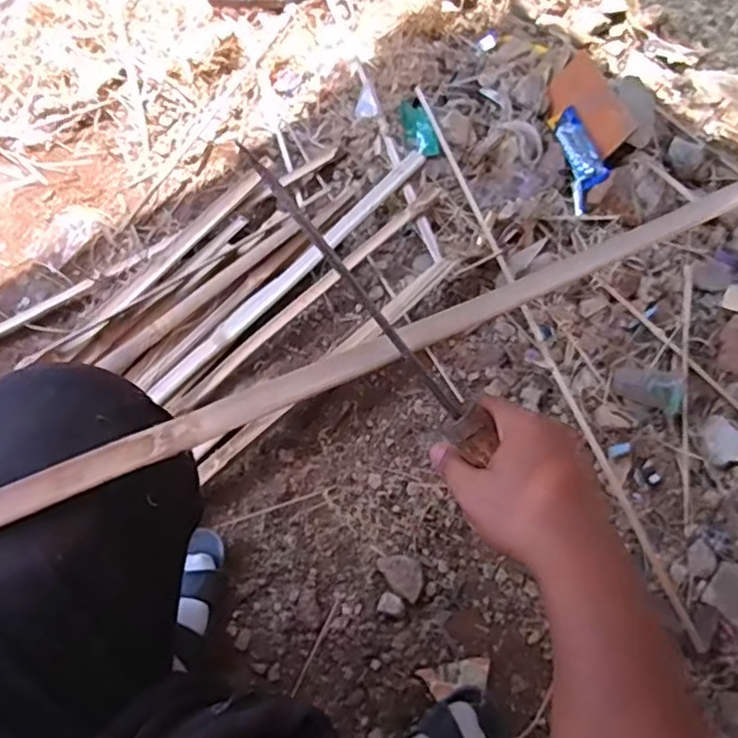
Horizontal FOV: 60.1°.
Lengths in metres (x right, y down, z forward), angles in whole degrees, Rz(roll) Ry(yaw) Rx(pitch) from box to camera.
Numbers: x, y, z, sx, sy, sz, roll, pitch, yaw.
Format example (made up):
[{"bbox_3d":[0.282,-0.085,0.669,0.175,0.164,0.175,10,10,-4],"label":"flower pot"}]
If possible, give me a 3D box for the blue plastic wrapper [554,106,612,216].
[{"bbox_3d":[0.343,-0.344,1.031,0.060,0.014,0.195,-18,63,25],"label":"blue plastic wrapper"}]

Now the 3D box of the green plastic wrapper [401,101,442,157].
[{"bbox_3d":[0.085,-0.404,1.075,0.043,0.017,0.108,-18,67,-12],"label":"green plastic wrapper"}]

